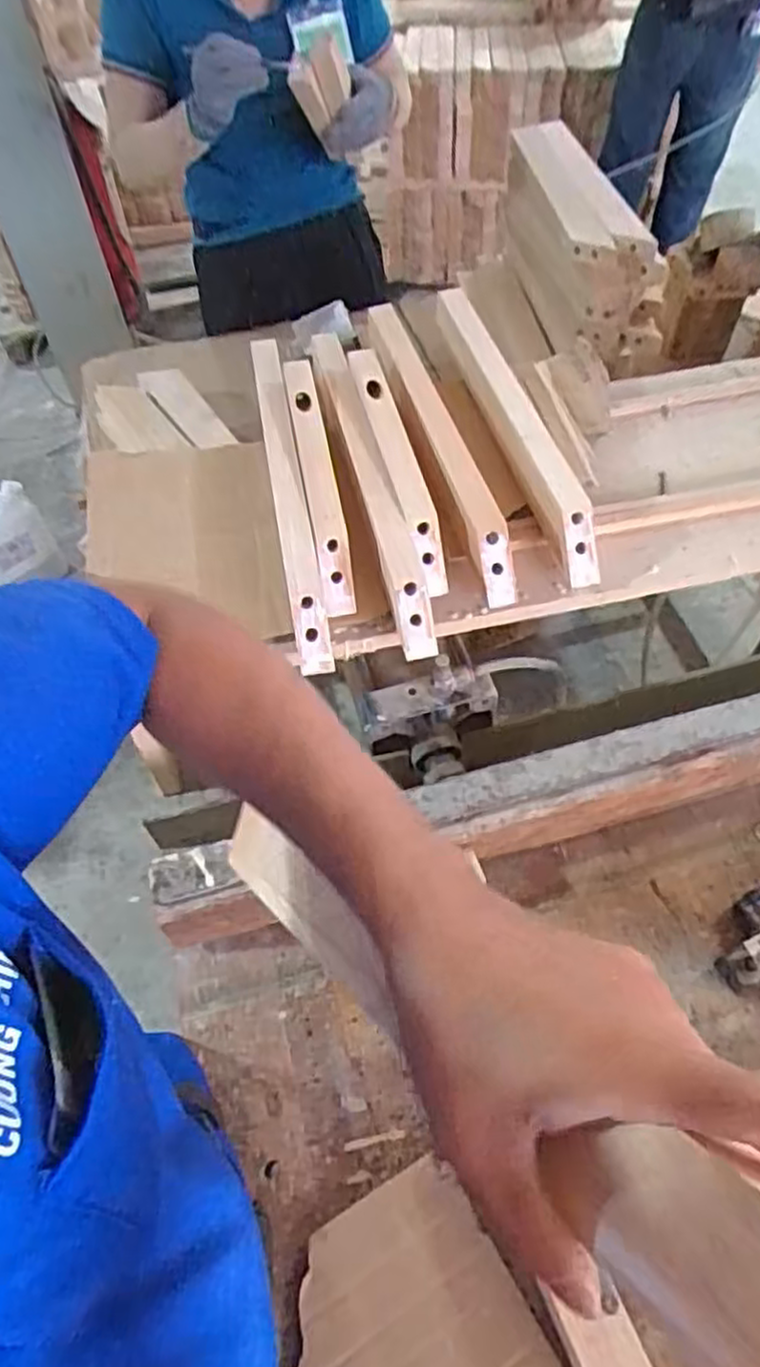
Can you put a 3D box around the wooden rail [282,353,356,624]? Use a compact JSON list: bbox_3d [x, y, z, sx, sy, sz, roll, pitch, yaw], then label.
[{"bbox_3d":[-0.061,-0.203,0.734,0.031,0.070,0.291,-9,55,-4],"label":"wooden rail"}]

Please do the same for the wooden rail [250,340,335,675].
[{"bbox_3d":[-0.093,-0.201,0.740,0.029,0.057,0.431,-10,55,-4],"label":"wooden rail"}]

